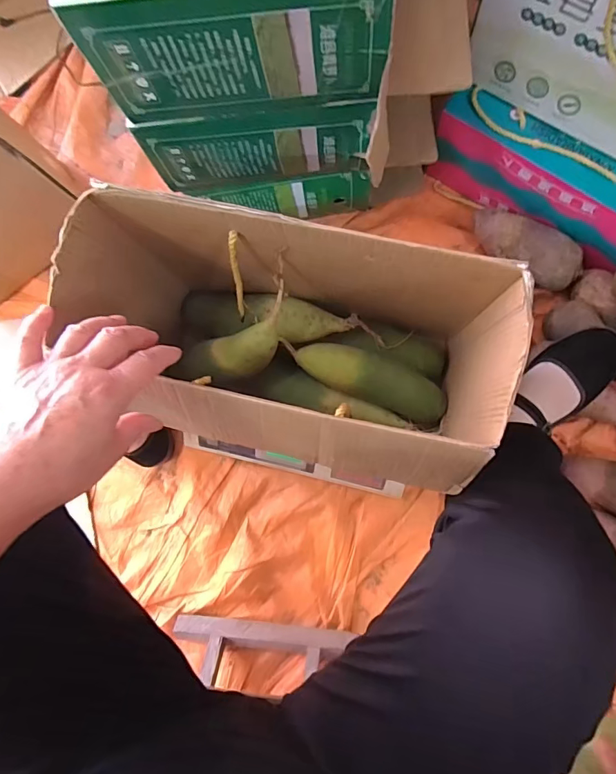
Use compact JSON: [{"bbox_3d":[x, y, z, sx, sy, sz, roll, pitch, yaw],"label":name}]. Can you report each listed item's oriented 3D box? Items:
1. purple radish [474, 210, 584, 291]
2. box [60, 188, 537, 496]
[{"bbox_3d":[0.314,-0.201,0.660,0.071,0.065,0.158,-45,81,-1],"label":"purple radish"},{"bbox_3d":[-0.017,-0.029,0.456,0.362,0.233,0.177,12,84,8],"label":"box"}]

